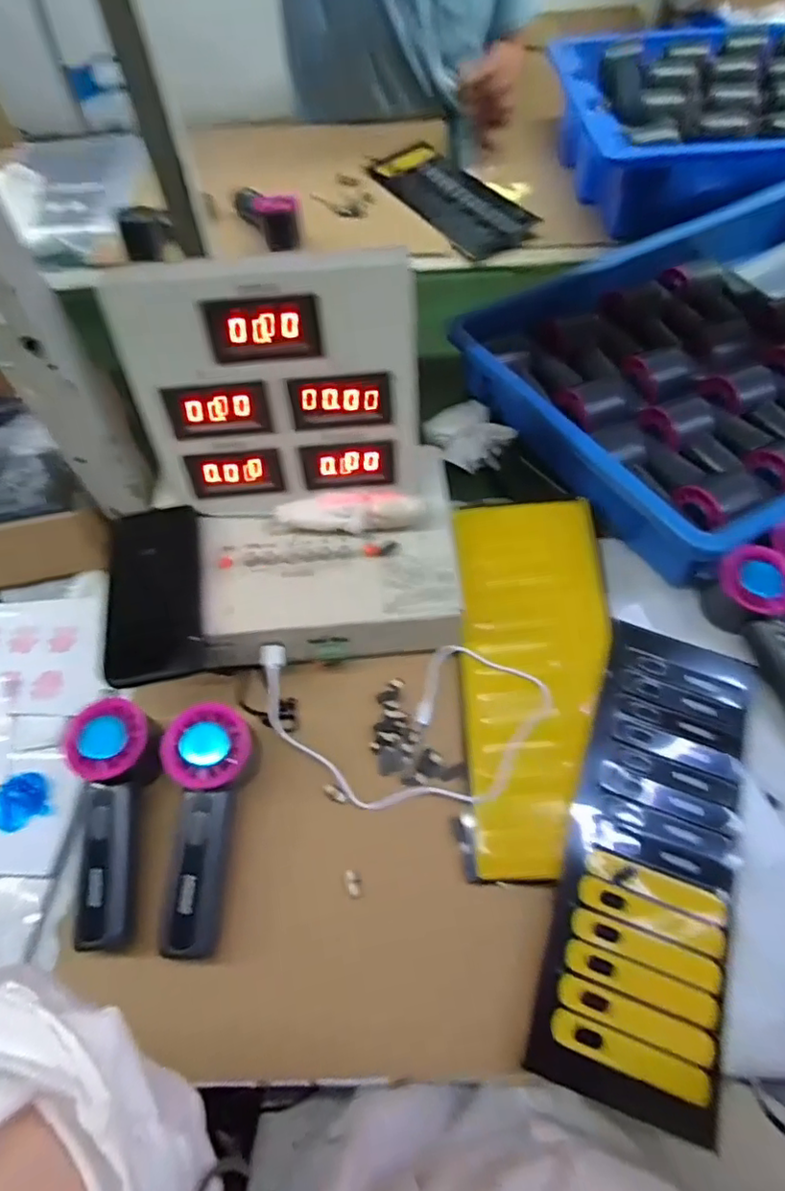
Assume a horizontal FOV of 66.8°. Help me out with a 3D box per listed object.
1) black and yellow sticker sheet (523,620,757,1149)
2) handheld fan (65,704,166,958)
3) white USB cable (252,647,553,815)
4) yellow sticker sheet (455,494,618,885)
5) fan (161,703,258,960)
[{"bbox_3d":[0.182,0.167,0.413,0.111,0.008,0.306,19,63,6],"label":"black and yellow sticker sheet"},{"bbox_3d":[-0.189,0.153,0.412,0.062,0.032,0.155,-5,73,-2],"label":"handheld fan"},{"bbox_3d":[0.013,0.092,0.447,0.218,0.033,0.119,-4,59,-1],"label":"white USB cable"},{"bbox_3d":[0.115,0.059,0.464,0.118,0.023,0.286,-3,71,5],"label":"yellow sticker sheet"},{"bbox_3d":[-0.125,0.154,0.404,0.060,0.030,0.155,-1,74,1],"label":"fan"}]

